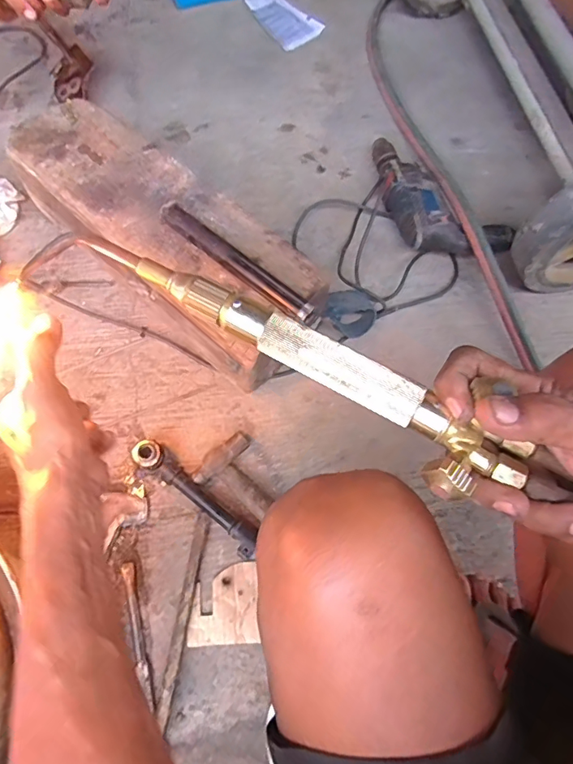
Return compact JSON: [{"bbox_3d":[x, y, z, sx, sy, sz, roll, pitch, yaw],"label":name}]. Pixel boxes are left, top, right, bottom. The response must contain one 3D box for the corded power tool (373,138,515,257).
[{"bbox_3d":[0.231,-0.297,0.795,0.299,0.063,0.151,40,72,14],"label":"corded power tool"}]

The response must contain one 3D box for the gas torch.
[{"bbox_3d":[-0.018,-0.023,0.286,0.332,0.022,0.050,29,70,12],"label":"gas torch"}]

